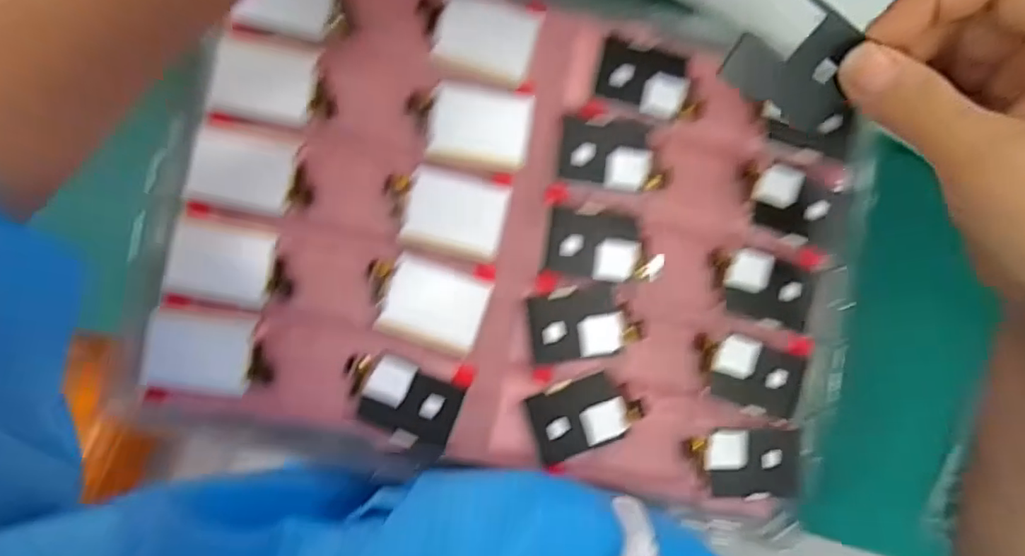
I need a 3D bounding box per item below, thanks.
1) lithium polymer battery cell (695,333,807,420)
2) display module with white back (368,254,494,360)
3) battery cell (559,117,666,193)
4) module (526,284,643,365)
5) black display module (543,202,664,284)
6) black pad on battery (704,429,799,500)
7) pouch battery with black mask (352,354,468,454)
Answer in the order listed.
[{"bbox_3d":[0.117,0.048,0.271,0.054,0.008,0.034,17,87,-4],"label":"lithium polymer battery cell"},{"bbox_3d":[-0.042,0.011,0.262,0.057,0.004,0.040,19,87,-4],"label":"display module with white back"},{"bbox_3d":[0.049,-0.061,0.268,0.049,0.004,0.033,4,88,-4],"label":"battery cell"},{"bbox_3d":[0.035,0.022,0.265,0.052,0.004,0.033,-8,89,-5],"label":"module"},{"bbox_3d":[0.046,-0.017,0.267,0.056,0.004,0.035,6,87,-4],"label":"black display module"},{"bbox_3d":[0.121,0.093,0.271,0.048,0.007,0.035,1,88,-4],"label":"black pad on battery"},{"bbox_3d":[-0.051,0.058,0.257,0.051,0.004,0.033,24,86,-3],"label":"pouch battery with black mask"}]

